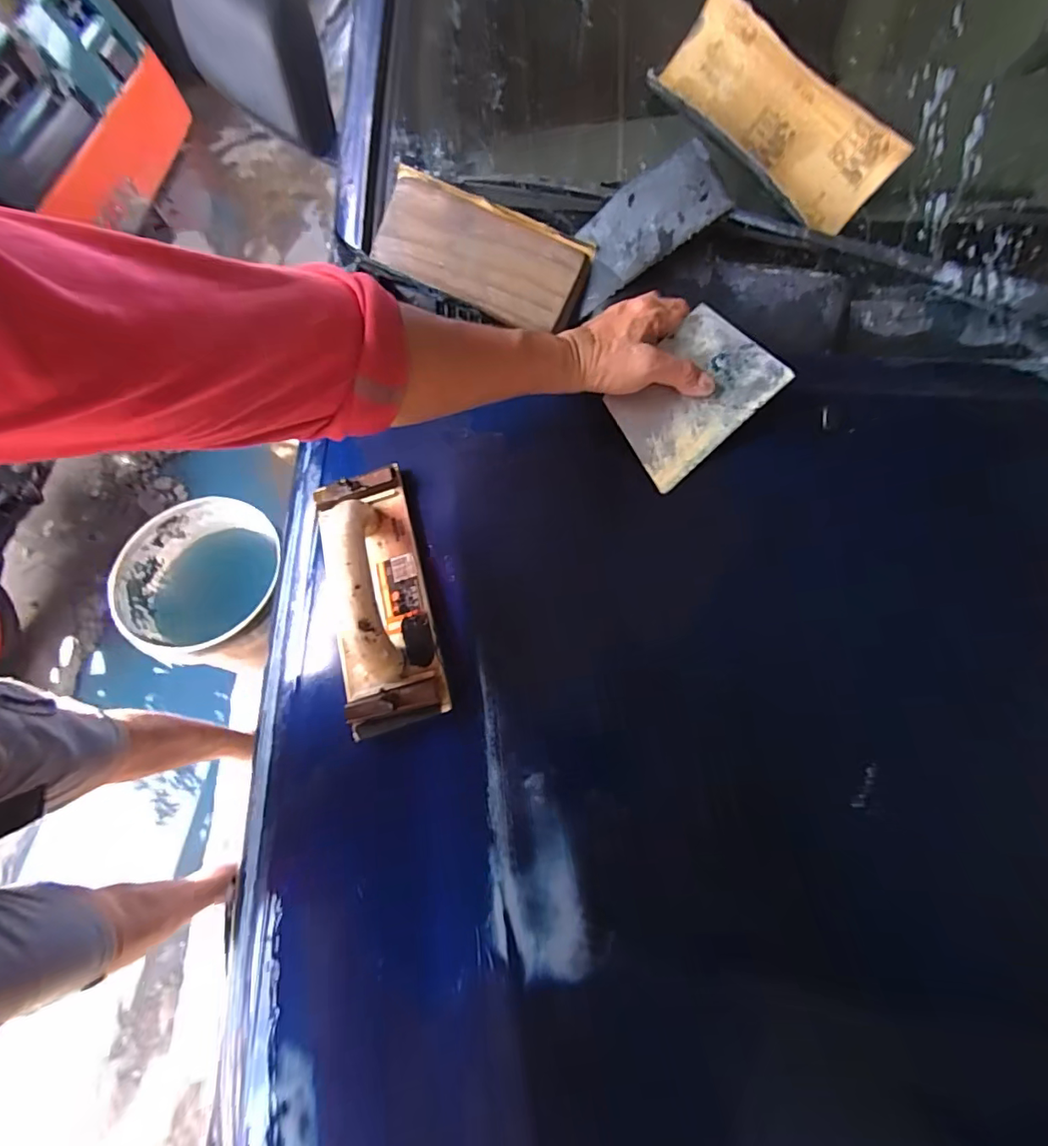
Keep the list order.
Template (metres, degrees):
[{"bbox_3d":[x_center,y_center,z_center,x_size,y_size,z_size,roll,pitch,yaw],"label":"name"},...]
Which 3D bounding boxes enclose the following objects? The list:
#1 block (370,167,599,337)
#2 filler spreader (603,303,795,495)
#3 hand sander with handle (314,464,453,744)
[{"bbox_3d":[-0.051,-0.342,0.563,0.229,0.014,0.102,27,100,7],"label":"block"},{"bbox_3d":[0.145,-0.154,0.463,0.140,0.011,0.096,-43,87,6],"label":"filler spreader"},{"bbox_3d":[-0.122,0.008,0.424,0.083,0.070,0.222,-15,67,-5],"label":"hand sander with handle"}]

